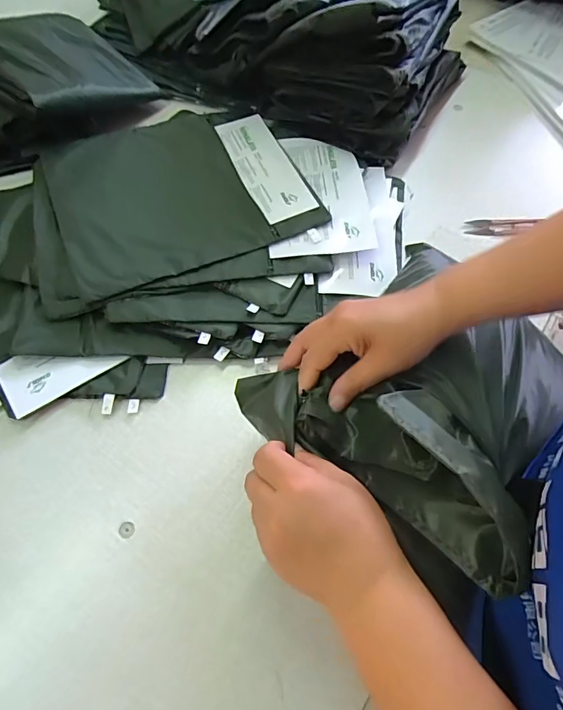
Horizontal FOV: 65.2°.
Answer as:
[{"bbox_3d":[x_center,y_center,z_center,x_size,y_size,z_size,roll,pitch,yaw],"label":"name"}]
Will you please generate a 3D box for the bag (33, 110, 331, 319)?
[{"bbox_3d":[-0.138,-0.201,0.524,0.312,0.016,0.257,-19,66,-12],"label":"bag"}]

